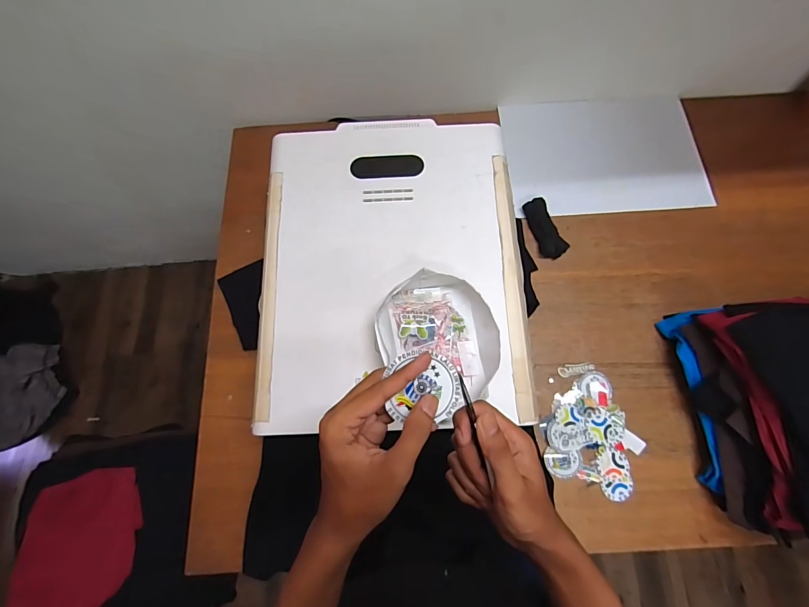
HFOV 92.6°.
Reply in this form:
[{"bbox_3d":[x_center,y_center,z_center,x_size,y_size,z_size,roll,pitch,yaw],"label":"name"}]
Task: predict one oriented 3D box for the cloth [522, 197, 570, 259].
[{"bbox_3d":[0.281,-0.151,0.777,0.047,0.028,0.126,-17,74,-5],"label":"cloth"}]

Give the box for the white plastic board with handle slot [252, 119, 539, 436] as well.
[{"bbox_3d":[-0.023,-0.072,0.599,0.395,0.031,0.490,-2,73,-1],"label":"white plastic board with handle slot"}]

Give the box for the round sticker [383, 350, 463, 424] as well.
[{"bbox_3d":[0.017,0.067,0.315,0.060,0.005,0.057,-4,93,-2],"label":"round sticker"}]

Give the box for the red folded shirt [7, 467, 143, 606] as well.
[{"bbox_3d":[-0.668,0.504,0.785,0.219,0.067,0.292,-16,74,-5],"label":"red folded shirt"}]

